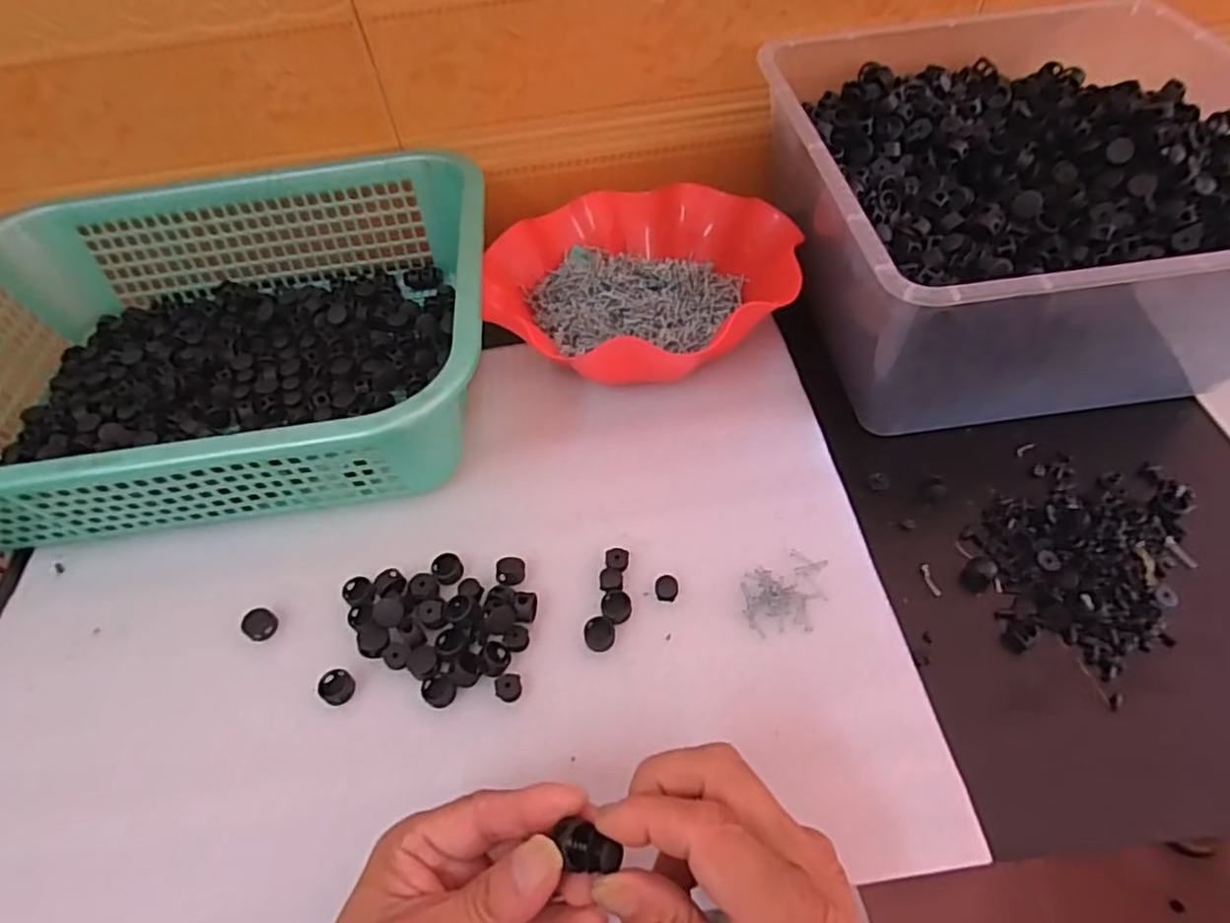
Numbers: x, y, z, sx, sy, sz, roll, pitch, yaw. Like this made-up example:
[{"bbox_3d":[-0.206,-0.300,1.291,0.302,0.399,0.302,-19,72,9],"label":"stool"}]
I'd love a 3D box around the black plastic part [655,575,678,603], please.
[{"bbox_3d":[0.030,0.073,0.380,0.013,0.006,0.014,-2,57,3],"label":"black plastic part"}]

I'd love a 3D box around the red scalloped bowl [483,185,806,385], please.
[{"bbox_3d":[0.018,-0.139,0.482,0.213,0.067,0.224,-24,56,-12],"label":"red scalloped bowl"}]

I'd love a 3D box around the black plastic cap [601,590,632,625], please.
[{"bbox_3d":[0.001,0.082,0.375,0.017,0.007,0.017,-2,54,3],"label":"black plastic cap"}]

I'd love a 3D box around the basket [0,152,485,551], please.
[{"bbox_3d":[-0.277,-0.092,0.453,0.377,0.096,0.287,-8,54,-1],"label":"basket"}]

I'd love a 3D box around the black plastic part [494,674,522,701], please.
[{"bbox_3d":[-0.056,0.119,0.351,0.013,0.009,0.013,-2,54,3],"label":"black plastic part"}]

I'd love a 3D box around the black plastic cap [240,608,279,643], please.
[{"bbox_3d":[-0.204,0.094,0.383,0.016,0.011,0.017,-2,54,3],"label":"black plastic cap"}]

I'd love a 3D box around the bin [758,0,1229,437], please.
[{"bbox_3d":[0.269,-0.184,0.457,0.294,0.134,0.303,-8,54,-1],"label":"bin"}]

